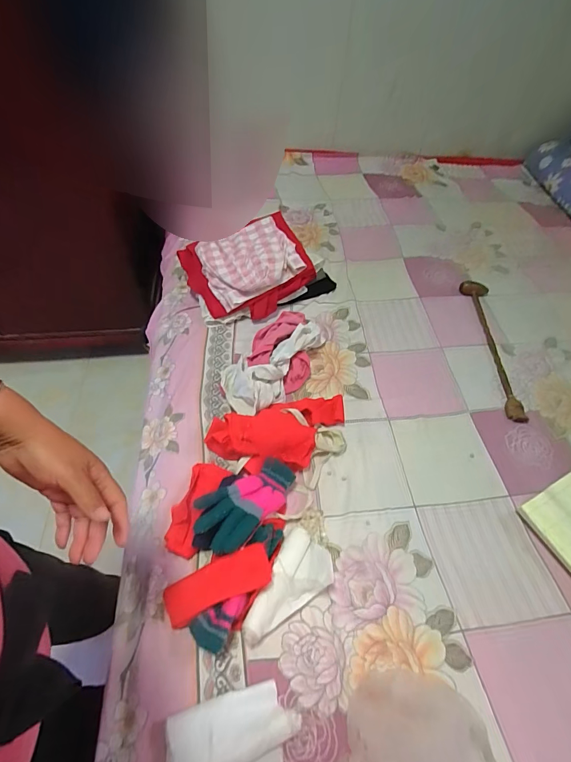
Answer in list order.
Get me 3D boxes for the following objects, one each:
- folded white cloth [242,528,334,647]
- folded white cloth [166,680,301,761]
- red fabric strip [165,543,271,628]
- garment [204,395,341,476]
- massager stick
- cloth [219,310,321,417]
[{"bbox_3d":[0.012,0.330,0.577,0.087,0.047,0.176,24,56,12],"label":"folded white cloth"},{"bbox_3d":[-0.066,0.473,0.463,0.168,0.048,0.117,-7,55,-10],"label":"folded white cloth"},{"bbox_3d":[-0.105,0.309,0.553,0.166,0.025,0.060,-24,58,-4],"label":"red fabric strip"},{"bbox_3d":[-0.004,0.101,0.726,0.287,0.072,0.140,-12,56,-13],"label":"garment"},{"bbox_3d":[0.530,-0.101,0.949,0.082,0.031,0.451,8,54,0],"label":"massager stick"},{"bbox_3d":[-0.028,-0.050,0.831,0.150,0.077,0.263,30,57,16],"label":"cloth"}]

